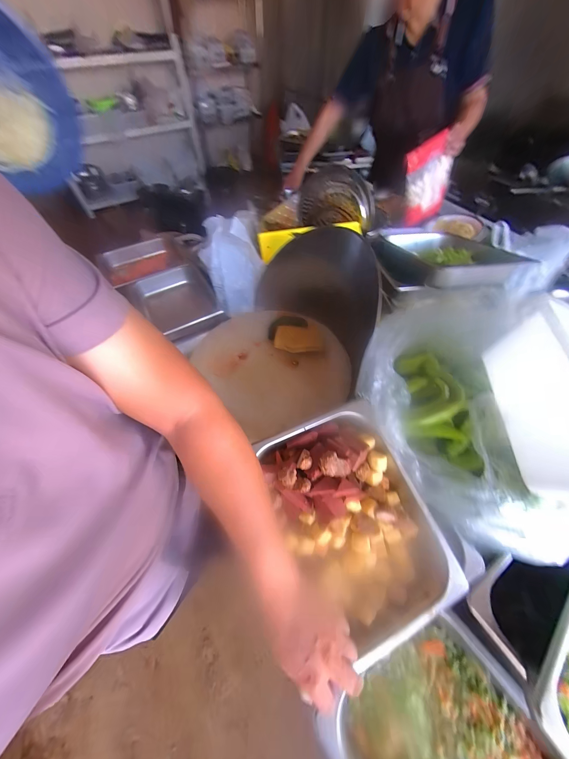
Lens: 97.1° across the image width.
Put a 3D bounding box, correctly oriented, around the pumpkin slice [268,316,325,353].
[{"bbox_3d":[0.036,-0.139,0.776,0.172,0.040,0.140,6,57,4],"label":"pumpkin slice"}]

